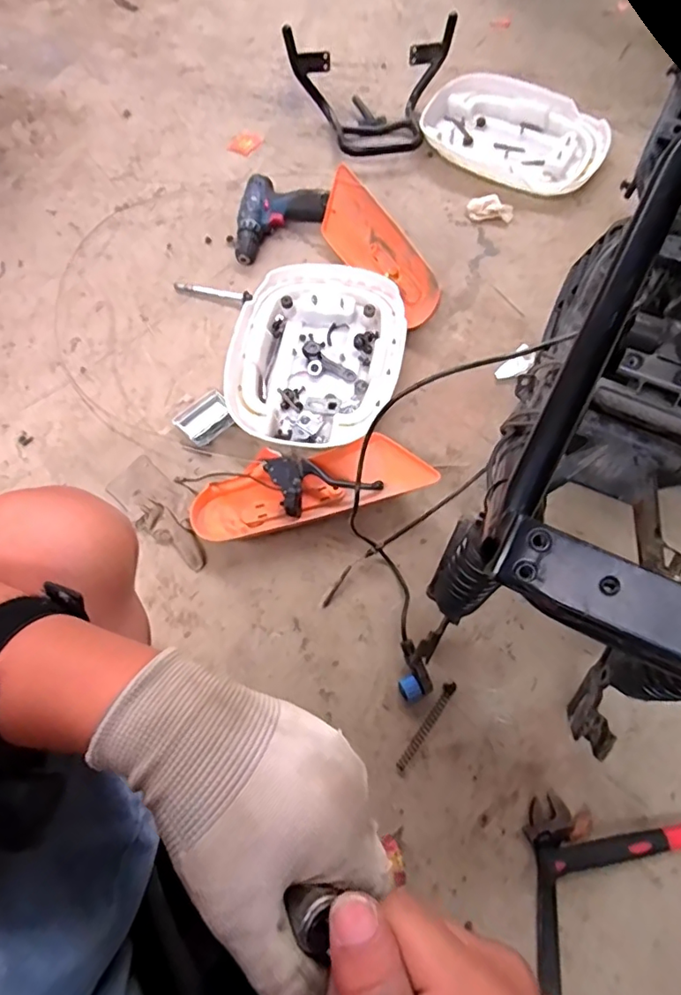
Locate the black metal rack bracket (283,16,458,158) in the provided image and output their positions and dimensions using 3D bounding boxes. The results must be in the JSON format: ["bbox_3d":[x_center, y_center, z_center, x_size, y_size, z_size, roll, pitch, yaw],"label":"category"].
[{"bbox_3d":[0.066,-0.875,1.143,0.355,0.152,0.258,-2,65,0],"label":"black metal rack bracket"}]

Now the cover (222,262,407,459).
[{"bbox_3d":[-0.040,-0.245,0.906,0.276,0.044,0.374,11,65,6],"label":"cover"}]

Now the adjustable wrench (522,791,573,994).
[{"bbox_3d":[0.231,0.450,0.598,0.050,0.020,0.203,11,65,6],"label":"adjustable wrench"}]

